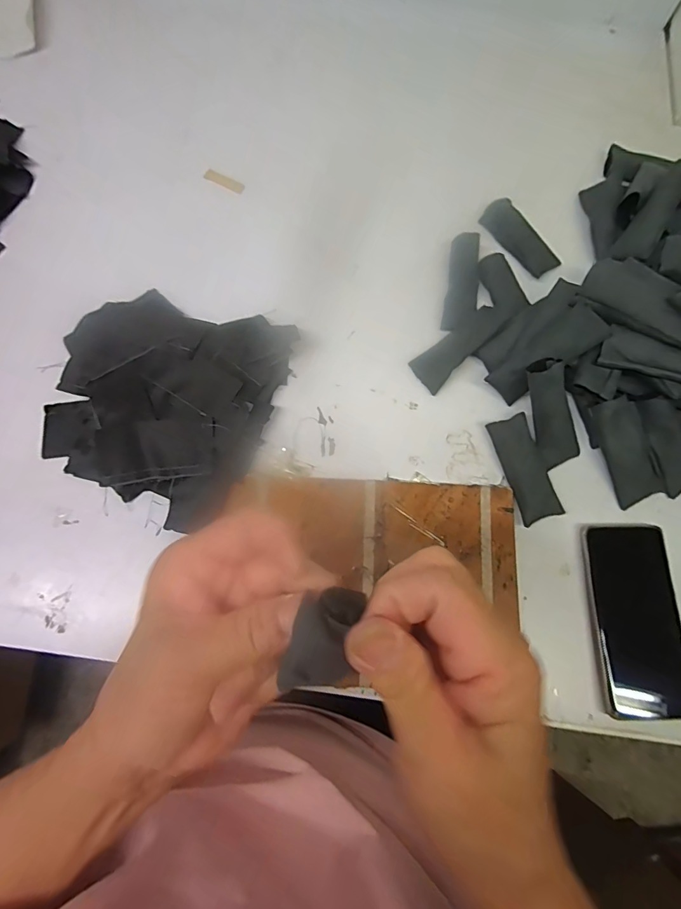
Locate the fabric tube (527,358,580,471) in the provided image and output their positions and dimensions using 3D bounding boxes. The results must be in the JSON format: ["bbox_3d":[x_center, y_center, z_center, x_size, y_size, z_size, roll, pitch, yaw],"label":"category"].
[{"bbox_3d":[0.200,-0.036,0.407,0.041,0.021,0.103,-22,111,-7],"label":"fabric tube"}]

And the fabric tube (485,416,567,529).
[{"bbox_3d":[0.176,0.014,0.419,0.041,0.015,0.098,-16,75,-5],"label":"fabric tube"}]

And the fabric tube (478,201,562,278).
[{"bbox_3d":[0.202,-0.245,0.491,0.043,0.013,0.101,-31,77,-9],"label":"fabric tube"}]

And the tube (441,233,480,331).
[{"bbox_3d":[0.131,-0.183,0.462,0.033,0.023,0.104,9,74,2],"label":"tube"}]

